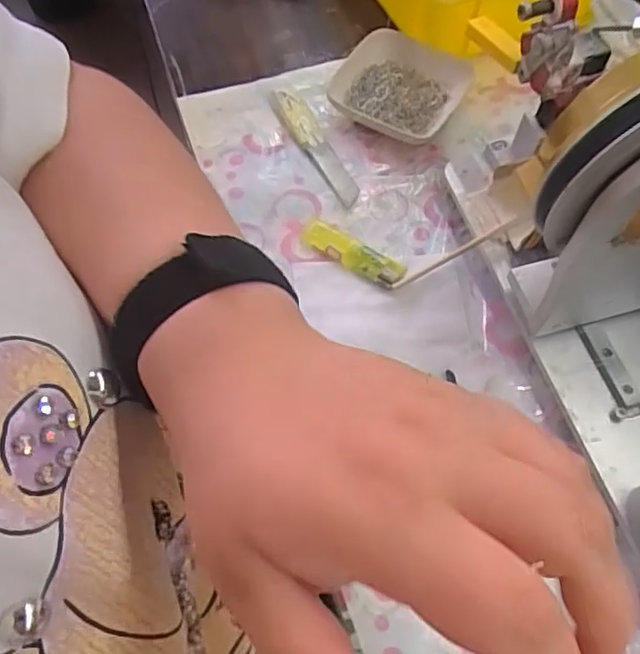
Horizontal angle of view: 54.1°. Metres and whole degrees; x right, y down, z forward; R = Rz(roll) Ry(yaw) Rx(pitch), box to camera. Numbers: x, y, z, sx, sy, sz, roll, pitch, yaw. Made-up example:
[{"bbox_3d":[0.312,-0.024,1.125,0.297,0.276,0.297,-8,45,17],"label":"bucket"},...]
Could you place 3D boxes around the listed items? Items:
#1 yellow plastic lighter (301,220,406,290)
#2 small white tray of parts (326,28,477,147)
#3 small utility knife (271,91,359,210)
[{"bbox_3d":[0.023,-0.053,0.442,0.080,0.010,0.022,32,66,15],"label":"yellow plastic lighter"},{"bbox_3d":[0.063,-0.194,0.508,0.102,0.034,0.094,19,63,9],"label":"small white tray of parts"},{"bbox_3d":[-0.003,-0.144,0.491,0.021,0.016,0.123,-25,66,-14],"label":"small utility knife"}]

